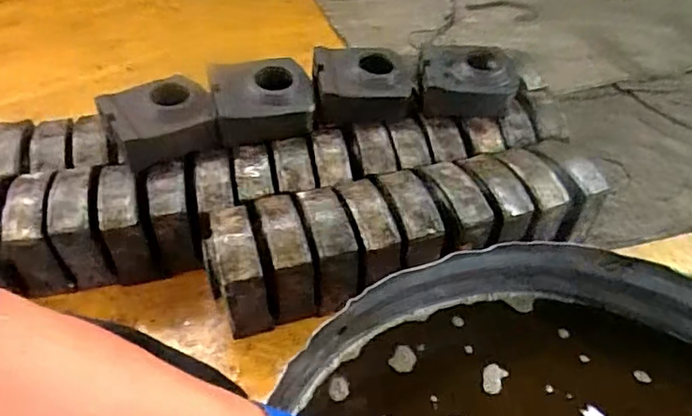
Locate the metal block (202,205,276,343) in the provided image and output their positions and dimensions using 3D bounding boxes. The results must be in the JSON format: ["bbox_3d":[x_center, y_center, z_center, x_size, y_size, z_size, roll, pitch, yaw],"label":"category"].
[{"bbox_3d":[-0.188,0.113,0.965,0.080,0.188,0.154,-16,49,-16],"label":"metal block"}]

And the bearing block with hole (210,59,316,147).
[{"bbox_3d":[-0.160,-0.204,1.076,0.181,0.087,0.155,-13,48,-14],"label":"bearing block with hole"}]

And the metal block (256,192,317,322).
[{"bbox_3d":[-0.107,0.081,0.972,0.073,0.148,0.164,-13,48,-13],"label":"metal block"}]

